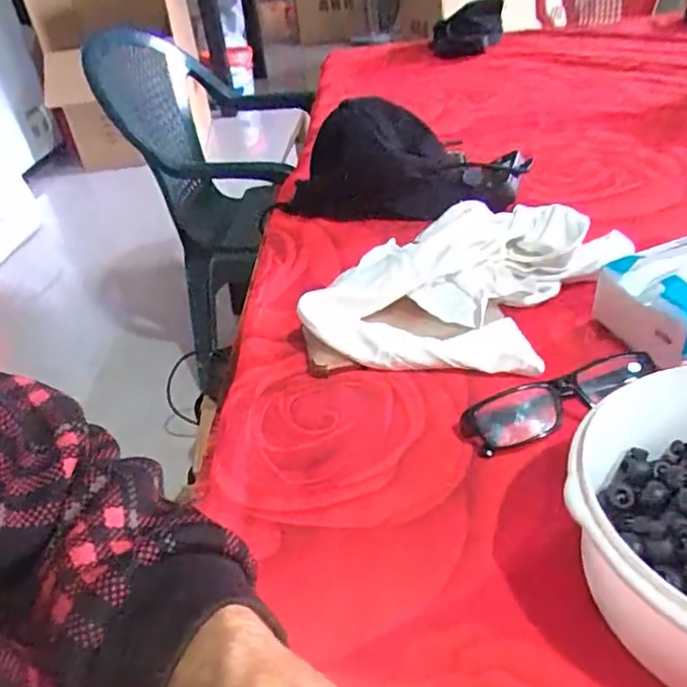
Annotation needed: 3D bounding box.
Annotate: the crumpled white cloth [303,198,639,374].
[{"bbox_3d":[0.104,-0.052,0.505,0.218,0.063,0.207,11,39,25],"label":"crumpled white cloth"}]

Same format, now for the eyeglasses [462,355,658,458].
[{"bbox_3d":[0.143,0.037,0.400,0.132,0.032,0.038,-17,36,-14],"label":"eyeglasses"}]

